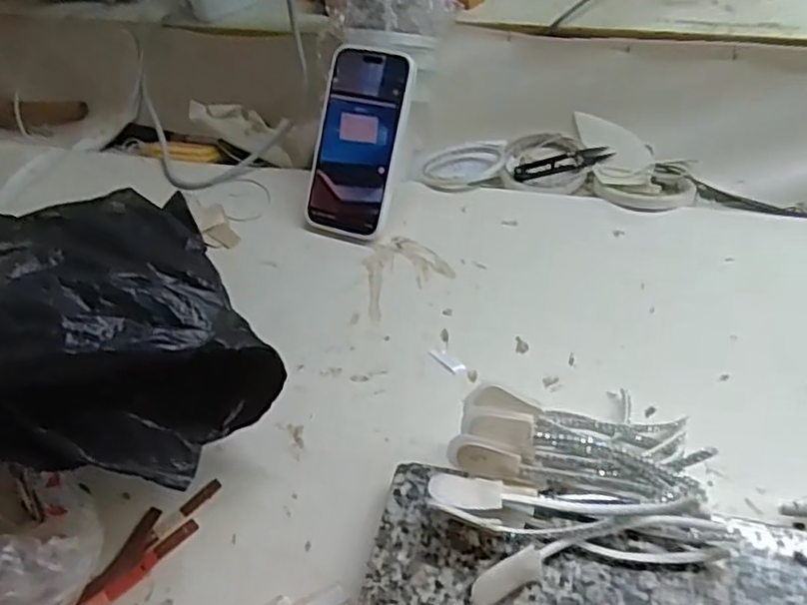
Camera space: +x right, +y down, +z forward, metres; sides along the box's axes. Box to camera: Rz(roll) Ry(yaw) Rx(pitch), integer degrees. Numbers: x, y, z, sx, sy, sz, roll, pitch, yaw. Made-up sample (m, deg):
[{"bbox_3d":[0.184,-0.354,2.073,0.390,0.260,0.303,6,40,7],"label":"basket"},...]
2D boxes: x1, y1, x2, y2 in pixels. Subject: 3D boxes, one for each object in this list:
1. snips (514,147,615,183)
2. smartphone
[{"bbox_3d":[0.159,-0.140,0.680,0.098,0.006,0.025,-15,47,-5],"label":"snips"},{"bbox_3d":[-0.041,-0.145,0.619,0.083,0.167,0.010,15,9,20],"label":"smartphone"}]

